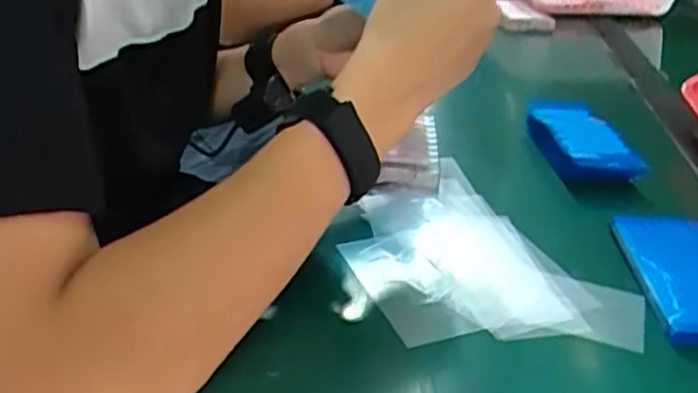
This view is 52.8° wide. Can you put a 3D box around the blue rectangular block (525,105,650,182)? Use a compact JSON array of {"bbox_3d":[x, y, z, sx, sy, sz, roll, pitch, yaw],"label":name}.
[{"bbox_3d":[0.196,-0.049,0.594,0.079,0.021,0.106,4,30,-1],"label":"blue rectangular block"}]

